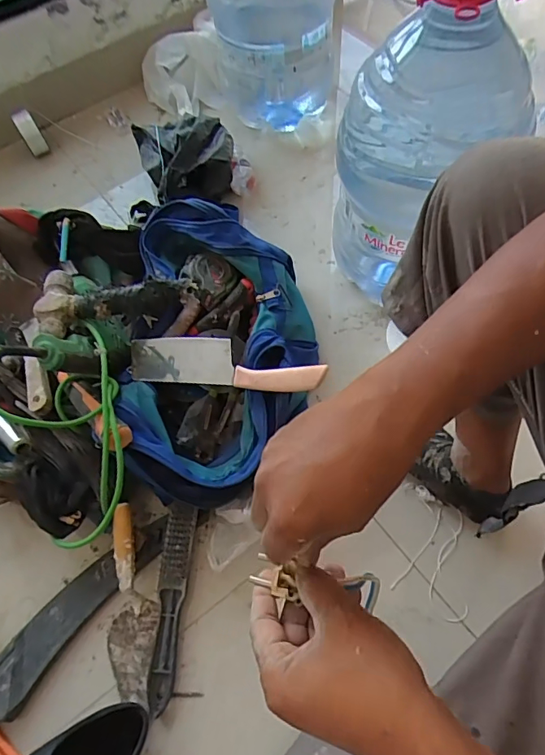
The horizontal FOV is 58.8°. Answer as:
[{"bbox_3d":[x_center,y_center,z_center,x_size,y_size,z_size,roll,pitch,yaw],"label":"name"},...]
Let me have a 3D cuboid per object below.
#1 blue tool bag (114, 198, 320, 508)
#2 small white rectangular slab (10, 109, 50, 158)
[{"bbox_3d":[-0.077,-0.036,0.708,0.258,0.185,0.415,0,62,4],"label":"blue tool bag"},{"bbox_3d":[-0.516,-0.520,1.032,0.039,0.090,0.014,-33,40,-13],"label":"small white rectangular slab"}]

